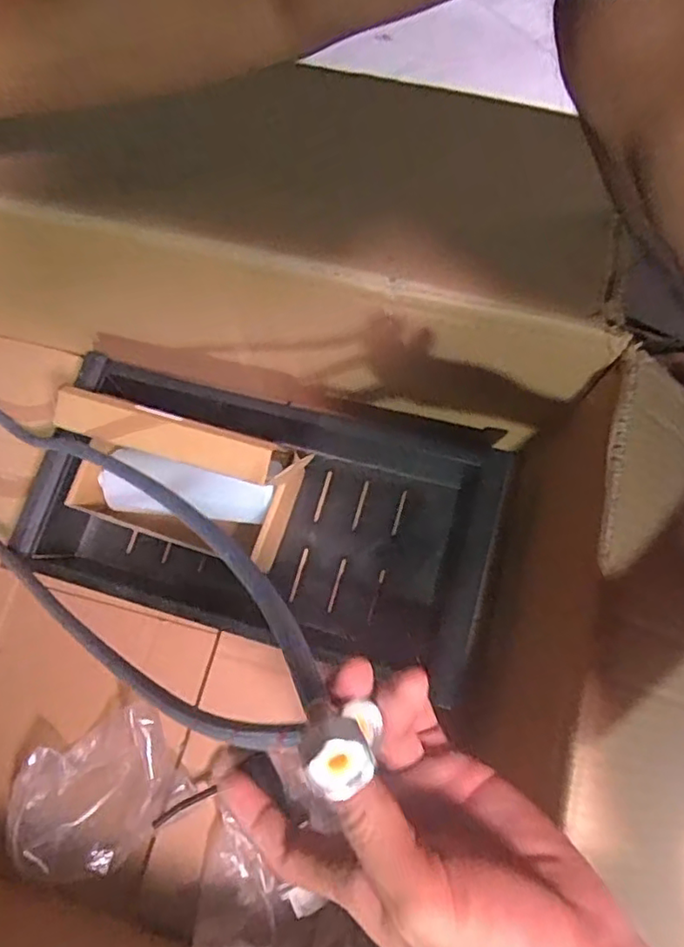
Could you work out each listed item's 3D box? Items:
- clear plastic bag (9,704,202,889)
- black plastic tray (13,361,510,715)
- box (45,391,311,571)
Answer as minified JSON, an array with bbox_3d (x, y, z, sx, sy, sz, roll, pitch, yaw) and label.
[{"bbox_3d":[-0.196,0.255,0.482,0.135,0.032,0.102,-33,74,-6],"label":"clear plastic bag"},{"bbox_3d":[-0.066,0.033,0.535,0.385,0.061,0.212,12,75,7],"label":"black plastic tray"},{"bbox_3d":[-0.135,0.007,0.497,0.182,0.119,0.090,15,75,8],"label":"box"}]

